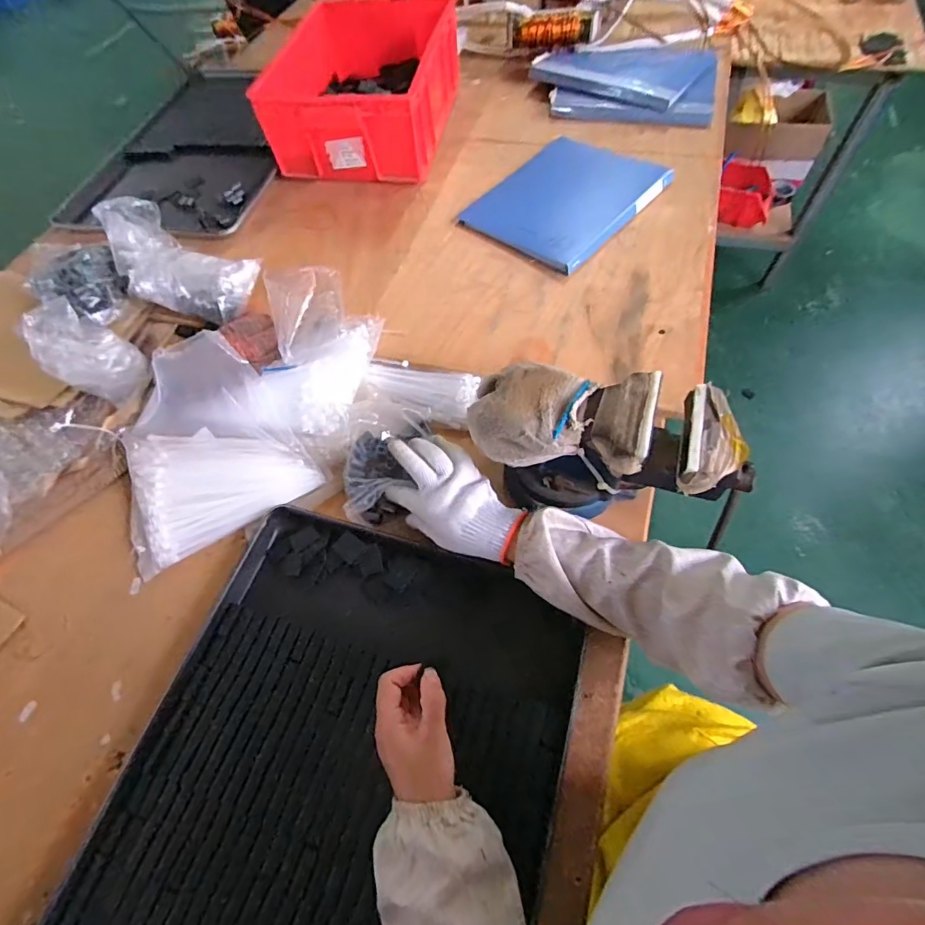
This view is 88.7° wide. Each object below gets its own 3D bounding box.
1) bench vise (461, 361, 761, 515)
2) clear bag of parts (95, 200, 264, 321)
[{"bbox_3d":[0.150,-0.014,0.512,0.278,0.145,0.110,13,63,13],"label":"bench vise"},{"bbox_3d":[-0.458,-0.316,0.751,0.291,0.084,0.150,29,68,19],"label":"clear bag of parts"}]

